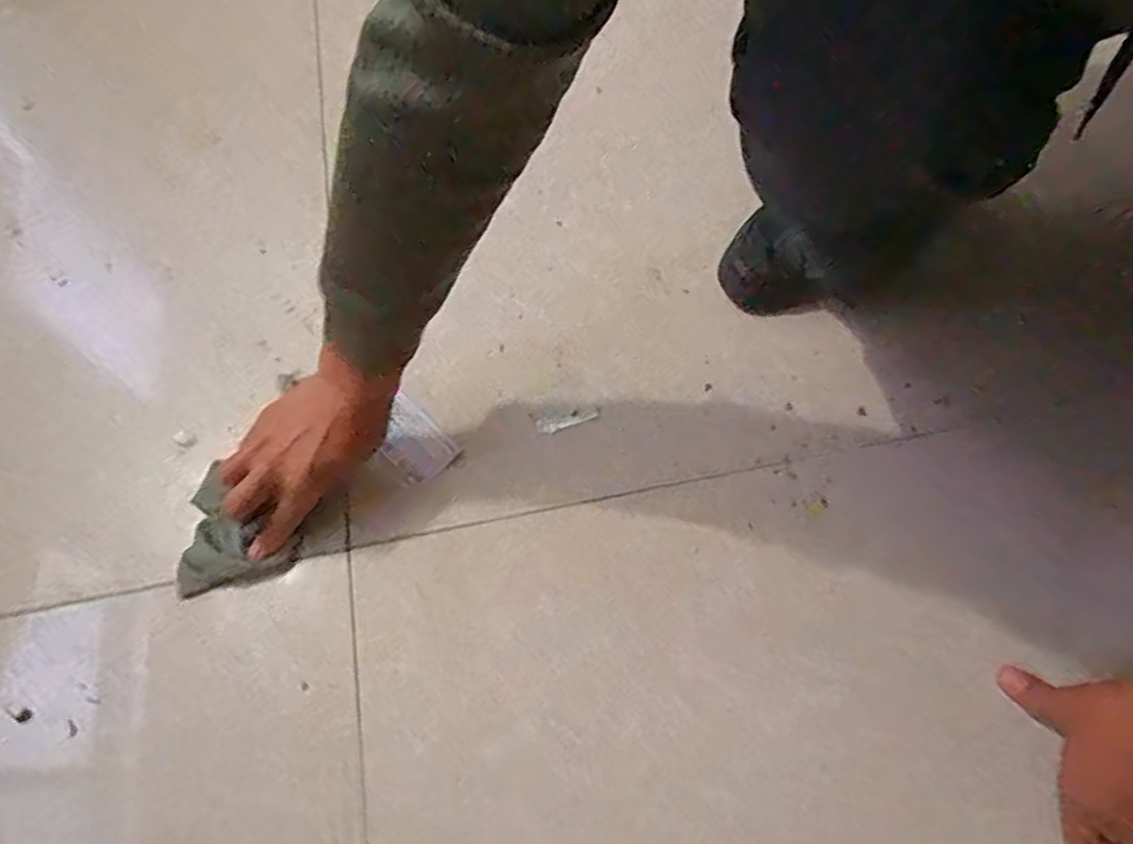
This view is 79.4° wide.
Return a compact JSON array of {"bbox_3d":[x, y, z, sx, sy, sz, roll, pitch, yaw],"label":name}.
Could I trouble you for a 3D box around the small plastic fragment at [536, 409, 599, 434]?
[{"bbox_3d":[0.001,0.000,0.611,0.056,0.004,0.015,-9,64,-4],"label":"small plastic fragment"}]

